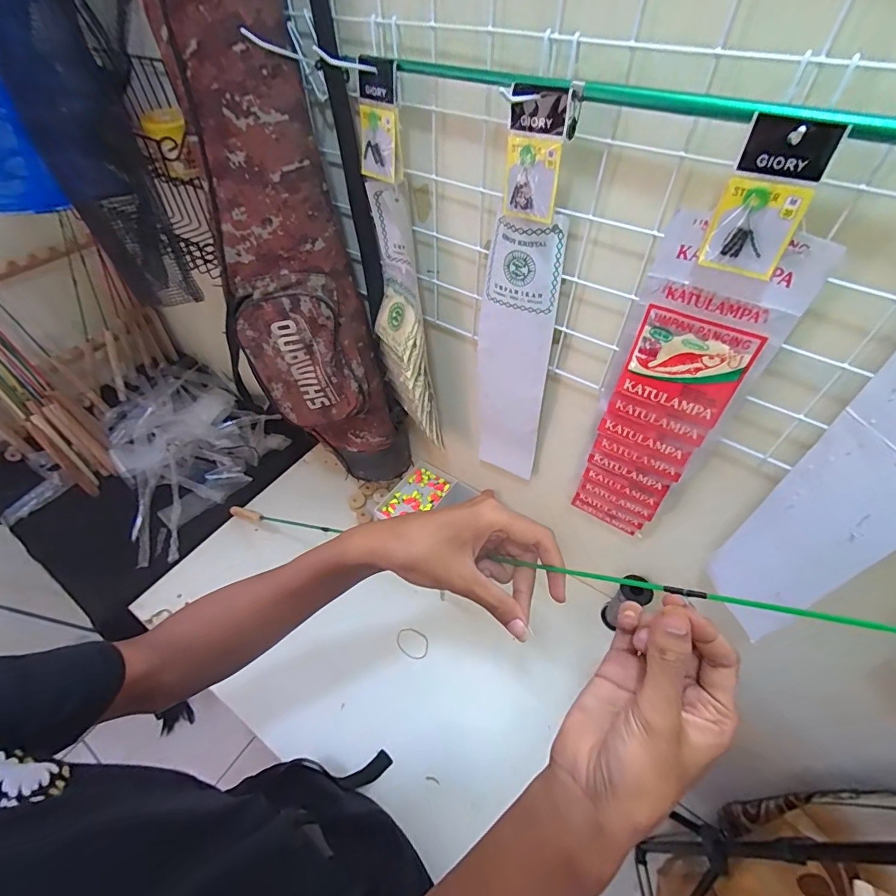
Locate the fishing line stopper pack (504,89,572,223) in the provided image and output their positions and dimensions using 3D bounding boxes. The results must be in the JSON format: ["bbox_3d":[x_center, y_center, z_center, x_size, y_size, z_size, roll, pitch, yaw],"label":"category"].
[{"bbox_3d":[0.072,-0.242,0.374,0.050,0.089,0.009,24,47,23],"label":"fishing line stopper pack"}]

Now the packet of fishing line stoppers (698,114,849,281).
[{"bbox_3d":[0.218,-0.169,0.306,0.051,0.091,0.009,30,55,24],"label":"packet of fishing line stoppers"}]

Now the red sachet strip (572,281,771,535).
[{"bbox_3d":[0.226,-0.009,0.505,0.098,0.349,0.024,25,53,21],"label":"red sachet strip"}]

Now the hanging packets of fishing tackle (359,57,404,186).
[{"bbox_3d":[-0.072,-0.327,0.447,0.065,0.099,0.022,34,50,27],"label":"hanging packets of fishing tackle"}]

